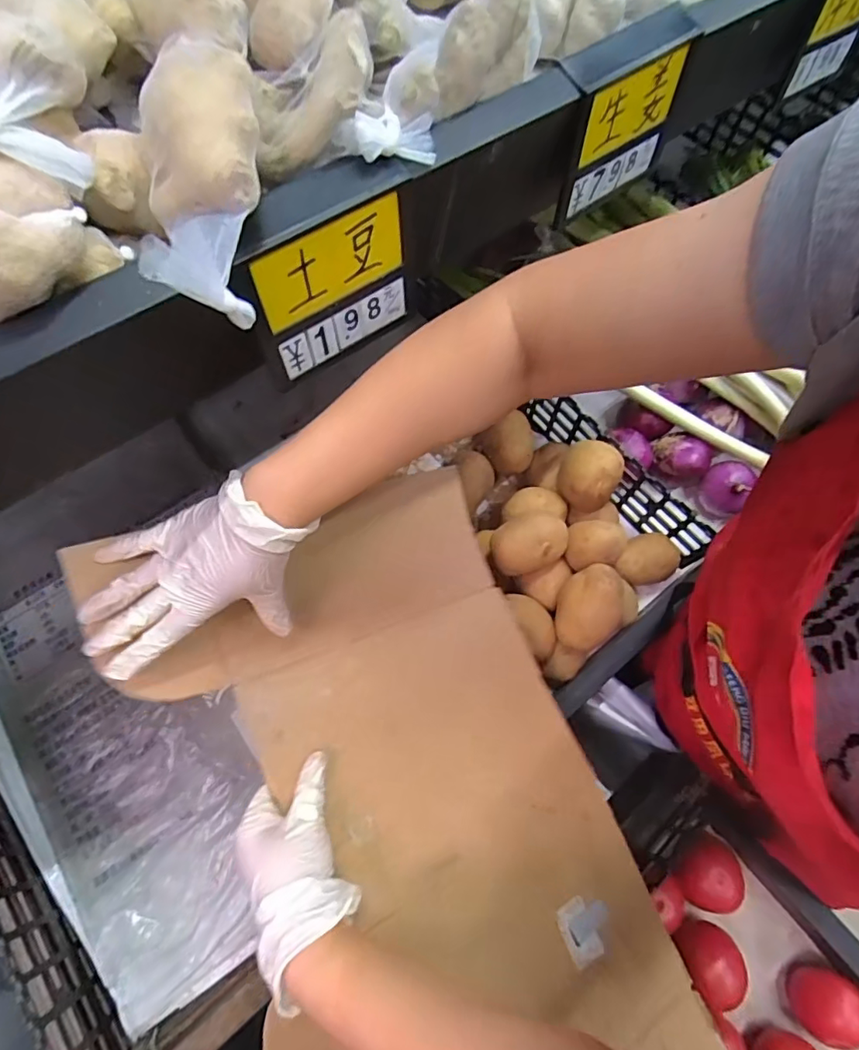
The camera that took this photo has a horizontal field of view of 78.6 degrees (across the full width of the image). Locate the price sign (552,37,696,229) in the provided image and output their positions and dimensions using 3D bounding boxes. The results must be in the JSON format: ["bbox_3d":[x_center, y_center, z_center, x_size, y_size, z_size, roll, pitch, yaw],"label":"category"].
[{"bbox_3d":[0.145,-0.292,0.397,0.107,0.091,0.005,-37,70,-15],"label":"price sign"}]

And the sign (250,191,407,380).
[{"bbox_3d":[-0.056,-0.145,0.325,0.097,0.084,0.004,-37,70,-15],"label":"sign"}]

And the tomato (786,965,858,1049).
[{"bbox_3d":[0.386,0.466,0.510,0.051,0.045,0.056,0,65,1],"label":"tomato"}]

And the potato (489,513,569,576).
[{"bbox_3d":[0.114,0.022,0.618,0.096,0.057,0.064,-28,68,-12],"label":"potato"}]

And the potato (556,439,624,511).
[{"bbox_3d":[0.196,-0.062,0.651,0.068,0.071,0.067,0,65,1],"label":"potato"}]

